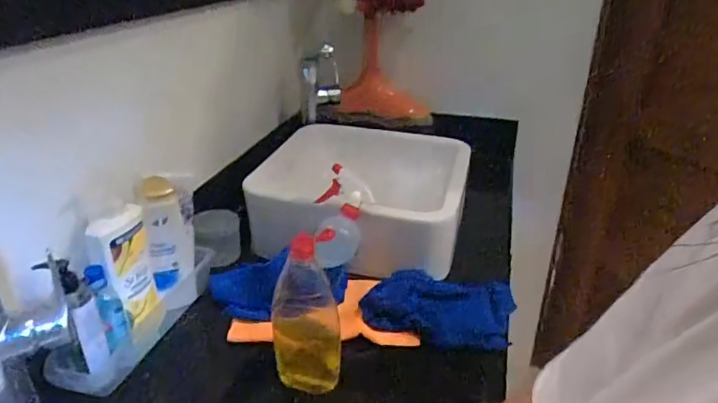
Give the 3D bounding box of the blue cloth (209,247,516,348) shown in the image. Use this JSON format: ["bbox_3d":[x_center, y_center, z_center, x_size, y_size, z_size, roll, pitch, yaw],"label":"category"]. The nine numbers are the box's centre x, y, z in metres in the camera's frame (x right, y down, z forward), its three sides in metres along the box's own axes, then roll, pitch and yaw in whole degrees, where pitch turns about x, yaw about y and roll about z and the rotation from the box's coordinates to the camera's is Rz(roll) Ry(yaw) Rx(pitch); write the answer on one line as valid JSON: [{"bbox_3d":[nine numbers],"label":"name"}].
[{"bbox_3d":[-0.004,0.156,0.827,0.492,0.063,0.164,3,27,5],"label":"blue cloth"}]

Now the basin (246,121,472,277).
[{"bbox_3d":[0.009,-0.023,1.041,0.378,0.184,0.383,7,27,13],"label":"basin"}]

